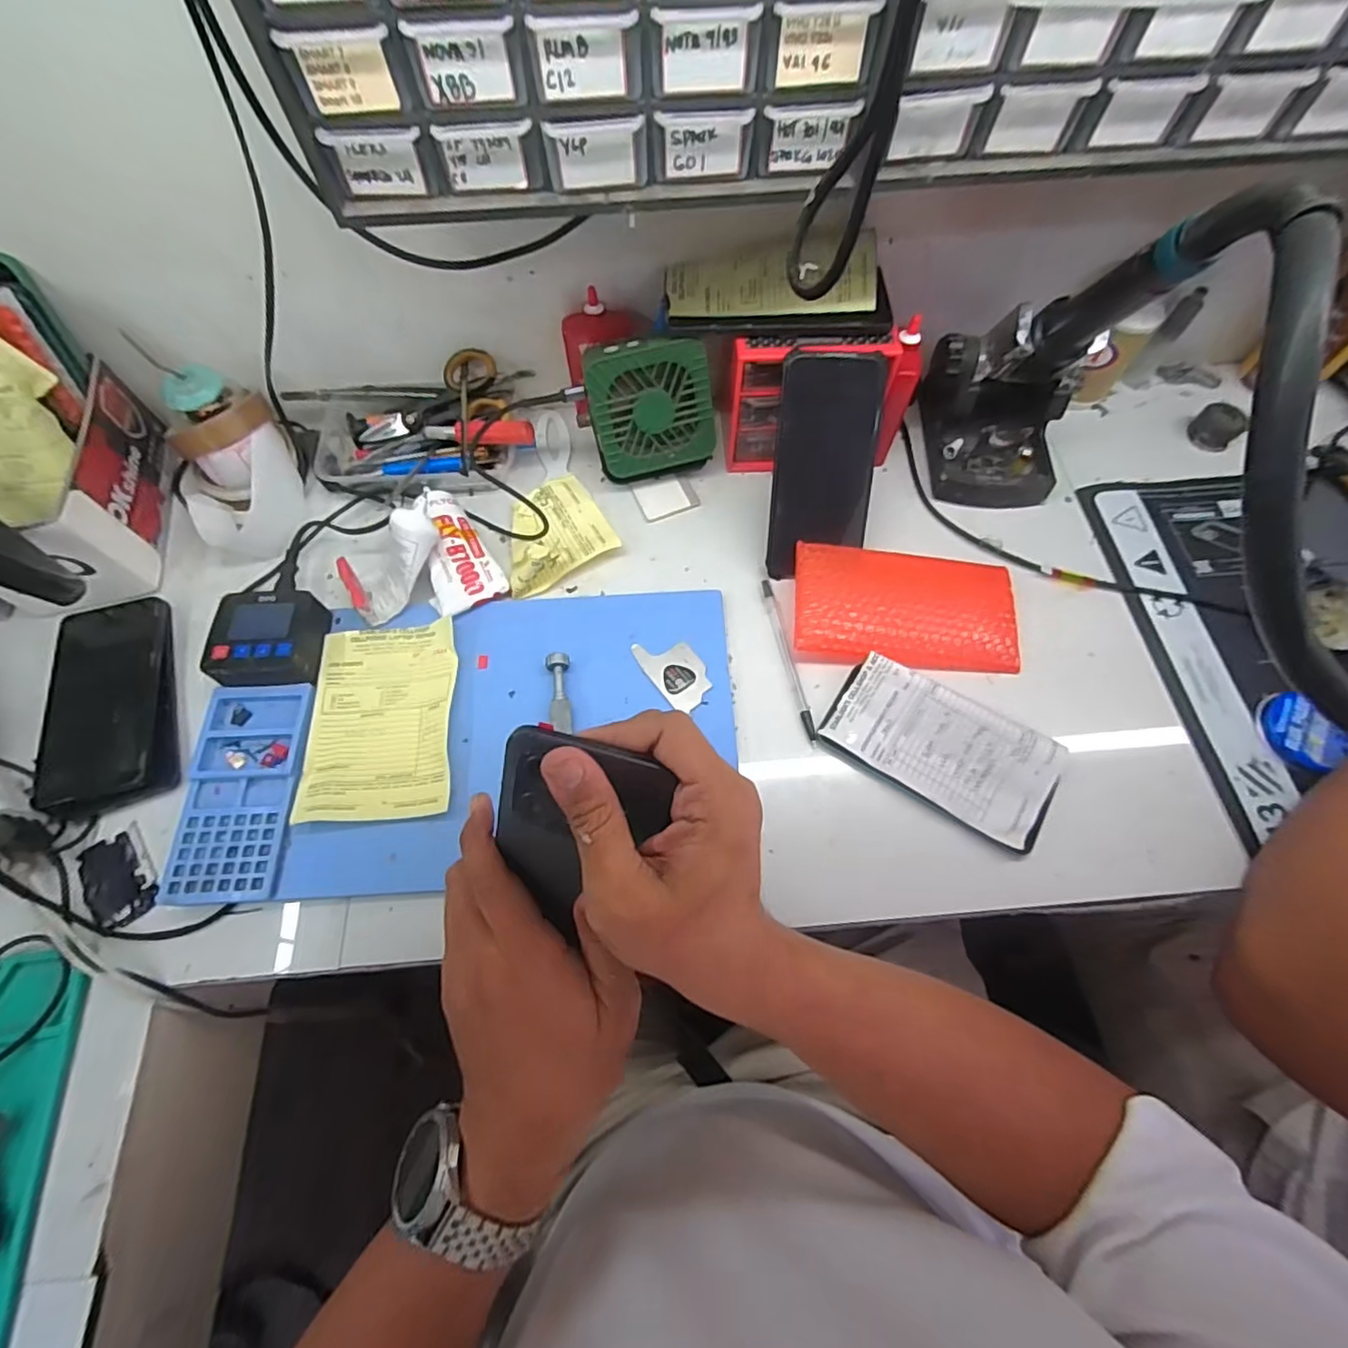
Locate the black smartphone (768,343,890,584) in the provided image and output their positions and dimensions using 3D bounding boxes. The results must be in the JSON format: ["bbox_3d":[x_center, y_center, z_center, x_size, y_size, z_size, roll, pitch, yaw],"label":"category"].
[{"bbox_3d":[0.119,-0.162,0.479,0.078,0.166,0.006,2,21,1],"label":"black smartphone"}]

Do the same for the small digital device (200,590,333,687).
[{"bbox_3d":[-0.310,-0.026,0.460,0.075,0.034,0.076,-2,65,-1],"label":"small digital device"}]

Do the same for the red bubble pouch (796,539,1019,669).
[{"bbox_3d":[0.186,-0.053,0.483,0.176,0.028,0.098,4,65,2],"label":"red bubble pouch"}]

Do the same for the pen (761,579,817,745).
[{"bbox_3d":[0.091,-0.013,0.475,0.010,0.005,0.144,-10,65,-5],"label":"pen"}]

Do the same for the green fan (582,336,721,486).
[{"bbox_3d":[-0.022,-0.221,0.513,0.100,0.114,0.046,-10,42,-5],"label":"green fan"}]

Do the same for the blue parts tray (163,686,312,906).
[{"bbox_3d":[-0.300,0.079,0.424,0.074,0.015,0.151,-4,65,-2],"label":"blue parts tray"}]

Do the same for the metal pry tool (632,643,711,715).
[{"bbox_3d":[0.001,-0.004,0.468,0.040,0.004,0.068,-33,69,-14],"label":"metal pry tool"}]

